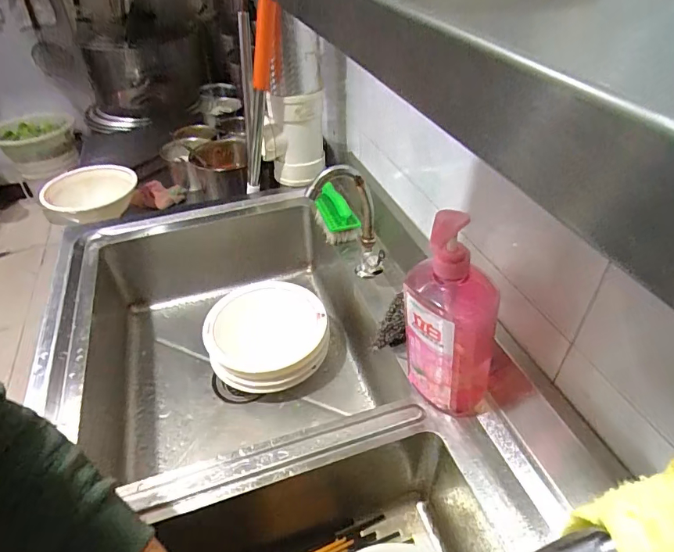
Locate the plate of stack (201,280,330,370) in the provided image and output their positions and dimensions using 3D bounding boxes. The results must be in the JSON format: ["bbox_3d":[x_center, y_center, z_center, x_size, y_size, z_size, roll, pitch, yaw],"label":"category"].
[{"bbox_3d":[-0.131,0.088,0.803,0.201,0.036,0.199,-1,40,1],"label":"plate of stack"}]

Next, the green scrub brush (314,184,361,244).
[{"bbox_3d":[-0.001,-0.118,0.851,0.059,0.072,0.116,-12,41,-12],"label":"green scrub brush"}]

